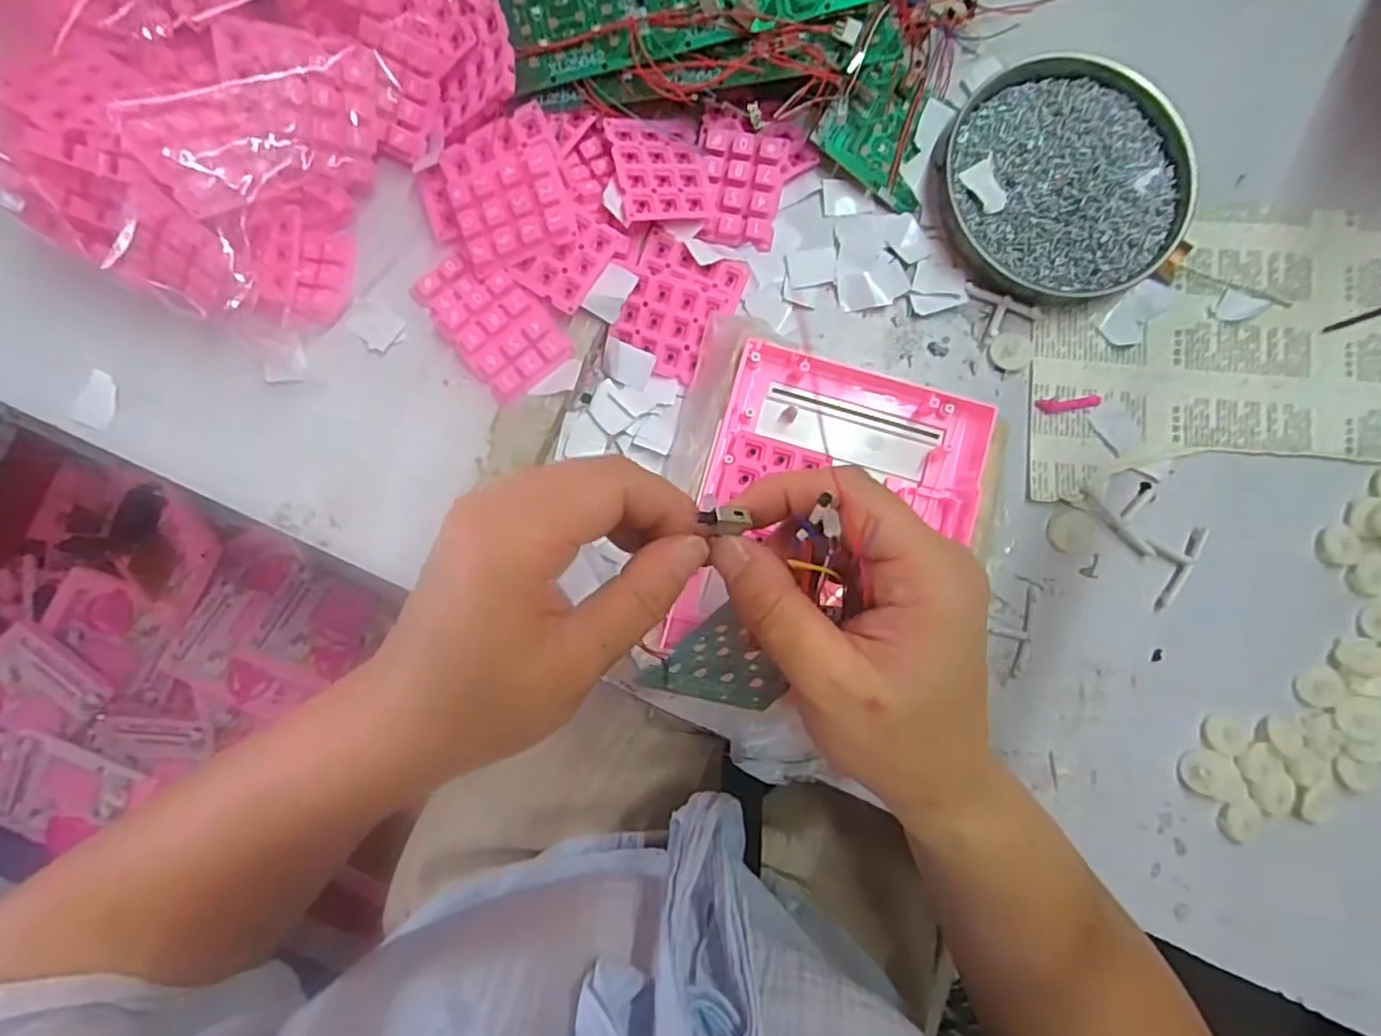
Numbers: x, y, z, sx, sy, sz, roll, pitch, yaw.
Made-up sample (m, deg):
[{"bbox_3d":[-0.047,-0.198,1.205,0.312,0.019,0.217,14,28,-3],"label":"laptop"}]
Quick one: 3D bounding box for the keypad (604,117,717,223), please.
[{"bbox_3d":[-0.017,-0.189,0.359,0.051,0.009,0.056,-11,84,-19],"label":"keypad"}]

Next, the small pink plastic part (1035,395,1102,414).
[{"bbox_3d":[0.216,-0.065,0.374,0.036,0.004,0.009,-9,86,-2],"label":"small pink plastic part"}]

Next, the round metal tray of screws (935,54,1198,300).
[{"bbox_3d":[0.213,-0.192,0.375,0.127,0.021,0.136,0,86,-1],"label":"round metal tray of screws"}]

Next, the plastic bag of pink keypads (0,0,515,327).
[{"bbox_3d":[-0.222,-0.231,0.326,0.217,0.083,0.248,33,86,1],"label":"plastic bag of pink keypads"}]

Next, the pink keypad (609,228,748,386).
[{"bbox_3d":[-0.007,-0.116,0.360,0.058,0.016,0.072,23,86,0],"label":"pink keypad"}]

